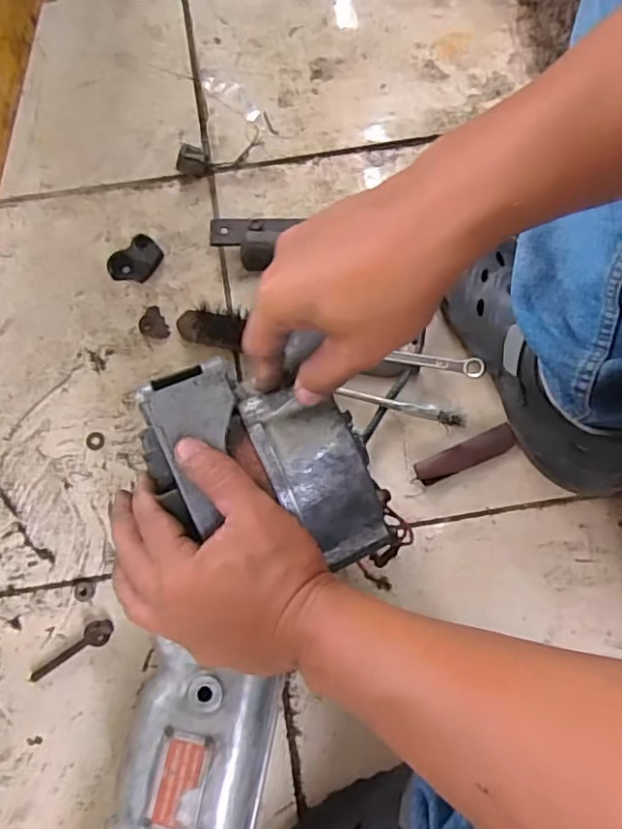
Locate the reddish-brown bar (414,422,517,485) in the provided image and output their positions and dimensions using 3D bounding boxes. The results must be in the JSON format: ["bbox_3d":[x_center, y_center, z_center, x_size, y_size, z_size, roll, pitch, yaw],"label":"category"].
[{"bbox_3d":[0.147,0.039,0.565,0.098,0.009,0.025,-23,78,-7],"label":"reddish-brown bar"}]

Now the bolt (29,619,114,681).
[{"bbox_3d":[-0.209,0.203,0.517,0.081,0.010,0.020,-29,79,-8],"label":"bolt"}]

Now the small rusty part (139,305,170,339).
[{"bbox_3d":[-0.159,-0.091,0.596,0.026,0.004,0.037,-27,79,-8],"label":"small rusty part"}]

